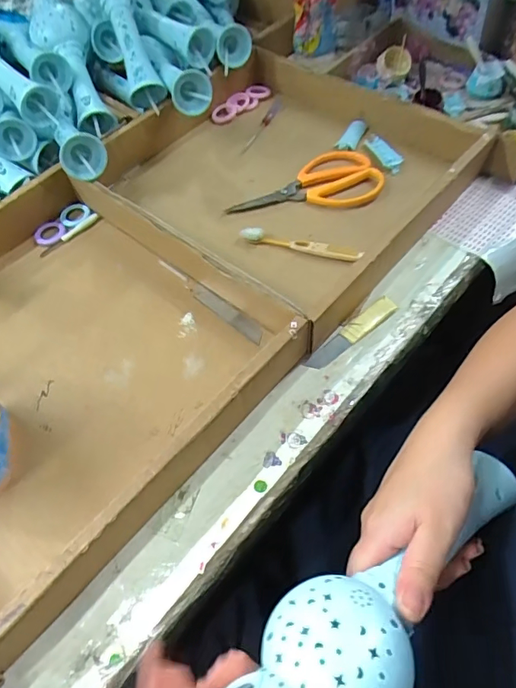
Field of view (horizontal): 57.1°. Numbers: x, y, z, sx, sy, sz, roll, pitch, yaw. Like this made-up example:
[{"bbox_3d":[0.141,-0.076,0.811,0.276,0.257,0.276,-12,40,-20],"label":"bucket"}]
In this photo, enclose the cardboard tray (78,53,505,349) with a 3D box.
[{"bbox_3d":[0.035,-0.233,0.596,0.392,0.065,0.416,37,64,23],"label":"cardboard tray"}]

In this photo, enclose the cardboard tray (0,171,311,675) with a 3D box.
[{"bbox_3d":[-0.206,0.004,0.448,0.377,0.055,0.346,36,64,23],"label":"cardboard tray"}]

